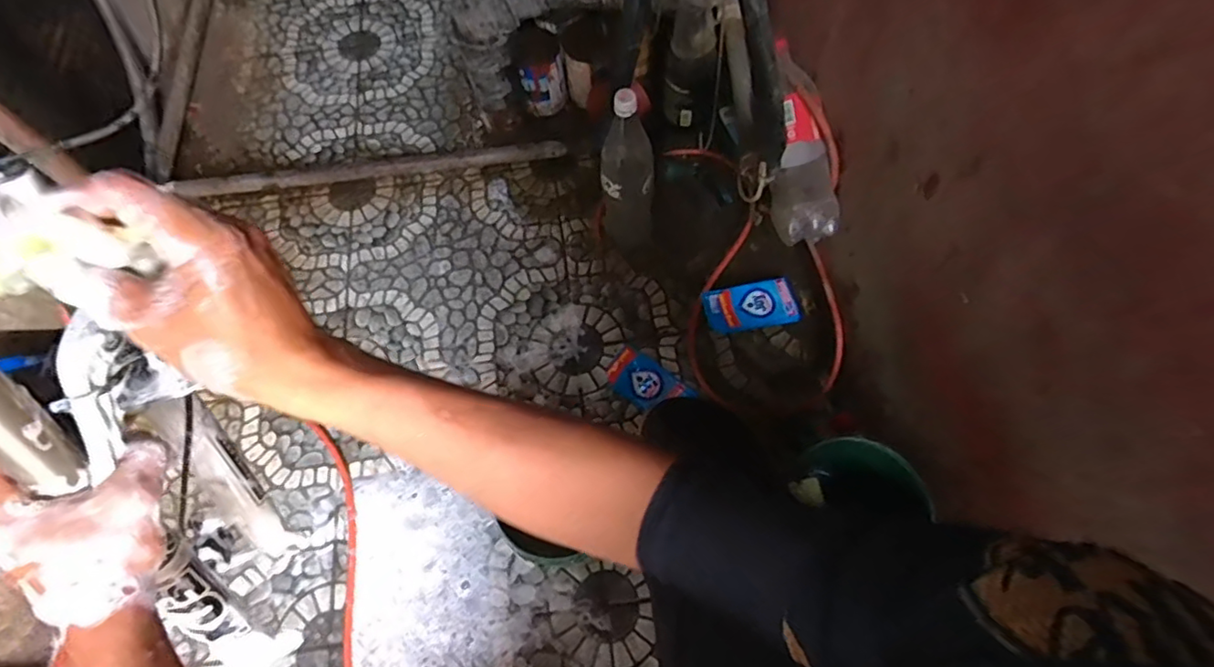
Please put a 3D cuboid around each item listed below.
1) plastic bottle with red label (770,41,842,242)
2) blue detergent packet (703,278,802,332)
[{"bbox_3d":[0.284,-0.291,0.886,0.093,0.096,0.305,-4,87,0],"label":"plastic bottle with red label"},{"bbox_3d":[0.247,-0.046,1.014,0.160,0.042,0.081,-10,66,-2],"label":"blue detergent packet"}]

